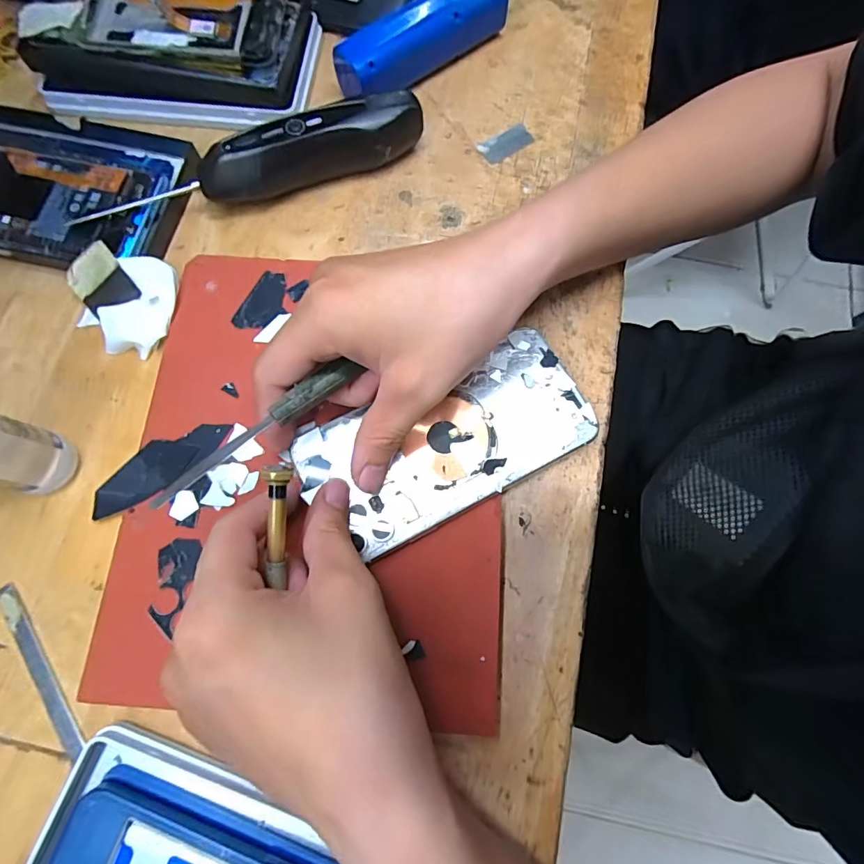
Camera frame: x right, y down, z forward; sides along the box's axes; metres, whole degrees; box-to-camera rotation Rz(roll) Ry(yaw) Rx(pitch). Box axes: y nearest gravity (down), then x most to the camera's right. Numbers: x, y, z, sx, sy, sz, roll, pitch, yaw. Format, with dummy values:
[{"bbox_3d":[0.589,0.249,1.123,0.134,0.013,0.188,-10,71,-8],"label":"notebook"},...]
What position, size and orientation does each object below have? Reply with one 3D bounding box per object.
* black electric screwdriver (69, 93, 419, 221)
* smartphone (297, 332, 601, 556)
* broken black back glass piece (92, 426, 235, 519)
[{"bbox_3d":[-0.109,-0.167,0.288,0.210,0.036,0.027,-17,75,-5],"label":"black electric screwdriver"},{"bbox_3d":[0.008,0.004,0.245,0.152,0.006,0.075,-25,77,-6],"label":"smartphone"},{"bbox_3d":[-0.148,0.018,0.248,0.079,0.004,0.027,-37,73,-8],"label":"broken black back glass piece"}]

